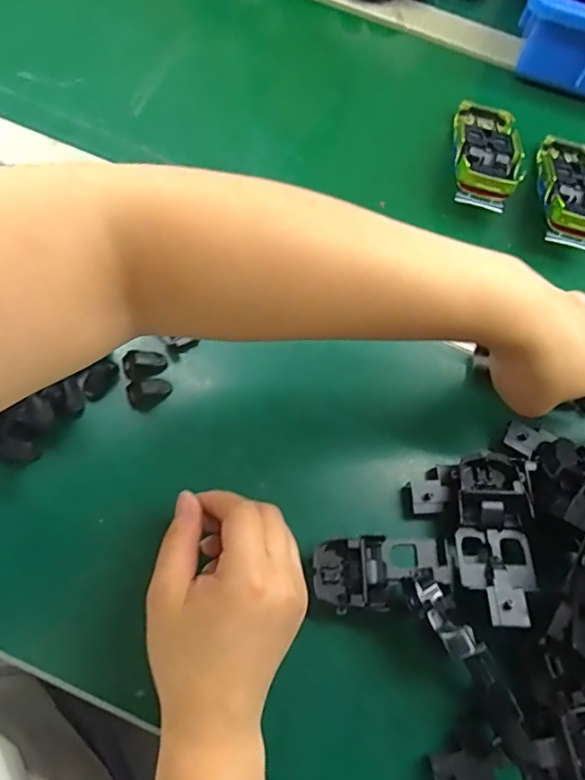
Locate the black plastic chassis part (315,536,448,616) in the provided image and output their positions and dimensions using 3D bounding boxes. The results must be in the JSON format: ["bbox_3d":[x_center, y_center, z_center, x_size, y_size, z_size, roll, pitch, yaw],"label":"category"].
[{"bbox_3d":[0.053,0.109,0.316,0.080,0.022,0.040,-4,67,-7],"label":"black plastic chassis part"}]

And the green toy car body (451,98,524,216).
[{"bbox_3d":[0.167,-0.211,0.460,0.055,0.029,0.129,13,56,3],"label":"green toy car body"}]

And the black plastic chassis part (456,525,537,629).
[{"bbox_3d":[0.120,0.110,0.307,0.043,0.014,0.058,4,44,3],"label":"black plastic chassis part"}]

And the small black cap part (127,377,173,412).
[{"bbox_3d":[-0.096,0.002,0.351,0.028,0.016,0.016,-12,69,-11],"label":"small black cap part"}]

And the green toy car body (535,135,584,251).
[{"bbox_3d":[0.238,-0.175,0.449,0.056,0.026,0.131,14,56,3],"label":"green toy car body"}]

